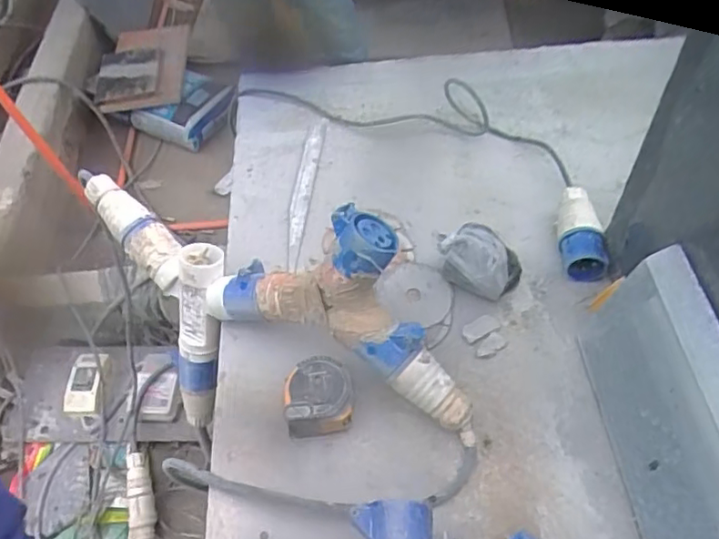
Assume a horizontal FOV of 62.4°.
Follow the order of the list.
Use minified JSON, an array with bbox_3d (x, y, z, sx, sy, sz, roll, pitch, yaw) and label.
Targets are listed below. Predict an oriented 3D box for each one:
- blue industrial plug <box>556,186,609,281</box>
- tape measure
[{"bbox_3d":[0.251,-0.042,0.683,0.048,0.055,0.115,2,54,7],"label":"blue industrial plug"},{"bbox_3d":[-0.040,0.125,0.583,0.065,0.036,0.067,-3,54,4],"label":"tape measure"}]

